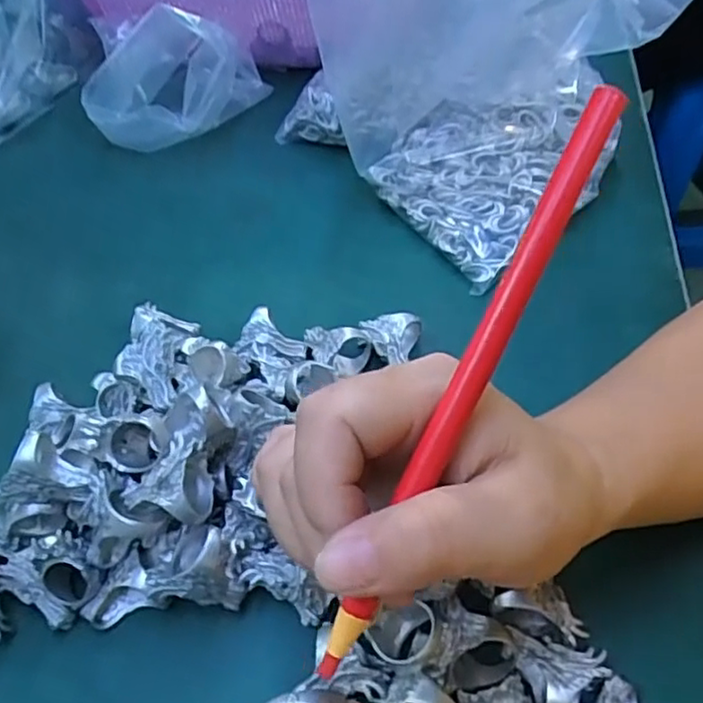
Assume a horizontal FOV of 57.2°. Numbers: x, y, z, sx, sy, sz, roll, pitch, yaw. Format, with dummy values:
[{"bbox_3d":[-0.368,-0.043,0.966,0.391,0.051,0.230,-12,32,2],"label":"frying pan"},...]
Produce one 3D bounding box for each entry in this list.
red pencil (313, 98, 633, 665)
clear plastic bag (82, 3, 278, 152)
[{"bbox_3d":[0.031,0.009,0.171,0.009,0.006,0.167,27,93,23],"label":"red pencil"},{"bbox_3d":[-0.131,-0.200,0.464,0.125,0.079,0.088,5,54,8],"label":"clear plastic bag"}]

